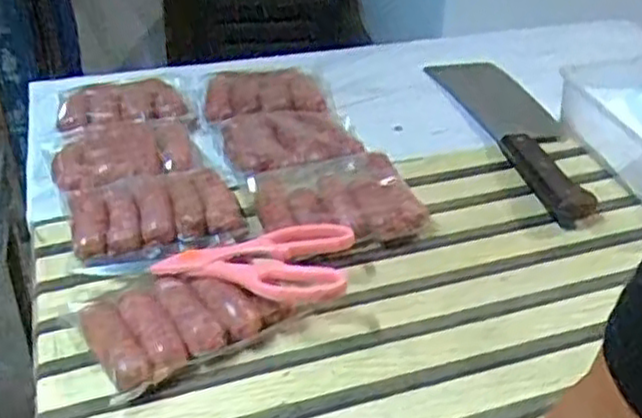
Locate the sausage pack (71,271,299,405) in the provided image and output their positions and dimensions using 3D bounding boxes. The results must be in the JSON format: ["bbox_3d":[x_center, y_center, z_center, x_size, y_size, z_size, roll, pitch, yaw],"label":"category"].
[{"bbox_3d":[-0.097,0.072,0.523,0.136,0.035,0.106,-18,36,-27],"label":"sausage pack"}]

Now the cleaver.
[{"bbox_3d":[0.203,-0.087,0.781,0.084,0.028,0.349,-4,32,-8],"label":"cleaver"}]

